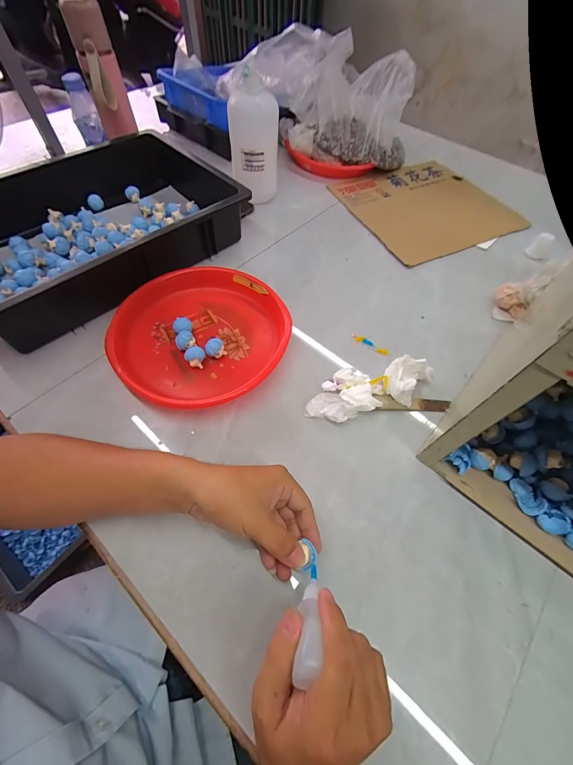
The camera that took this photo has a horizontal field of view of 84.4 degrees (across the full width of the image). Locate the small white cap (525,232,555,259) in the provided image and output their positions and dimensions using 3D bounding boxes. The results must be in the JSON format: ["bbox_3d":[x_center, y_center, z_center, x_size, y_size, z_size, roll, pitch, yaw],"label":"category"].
[{"bbox_3d":[0.497,-0.267,0.620,0.034,0.044,0.034,1,58,-2],"label":"small white cap"}]

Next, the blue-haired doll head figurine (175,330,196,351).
[{"bbox_3d":[-0.148,-0.058,0.465,0.027,0.025,0.026,-21,61,-15],"label":"blue-haired doll head figurine"}]

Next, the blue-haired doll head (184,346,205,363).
[{"bbox_3d":[-0.131,-0.036,0.452,0.027,0.027,0.022,-14,59,-11],"label":"blue-haired doll head"}]

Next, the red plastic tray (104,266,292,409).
[{"bbox_3d":[-0.124,-0.074,0.474,0.246,0.038,0.244,-37,66,-23],"label":"red plastic tray"}]

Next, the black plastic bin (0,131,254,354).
[{"bbox_3d":[-0.311,-0.278,0.555,0.488,0.100,0.322,-37,66,-23],"label":"black plastic bin"}]

